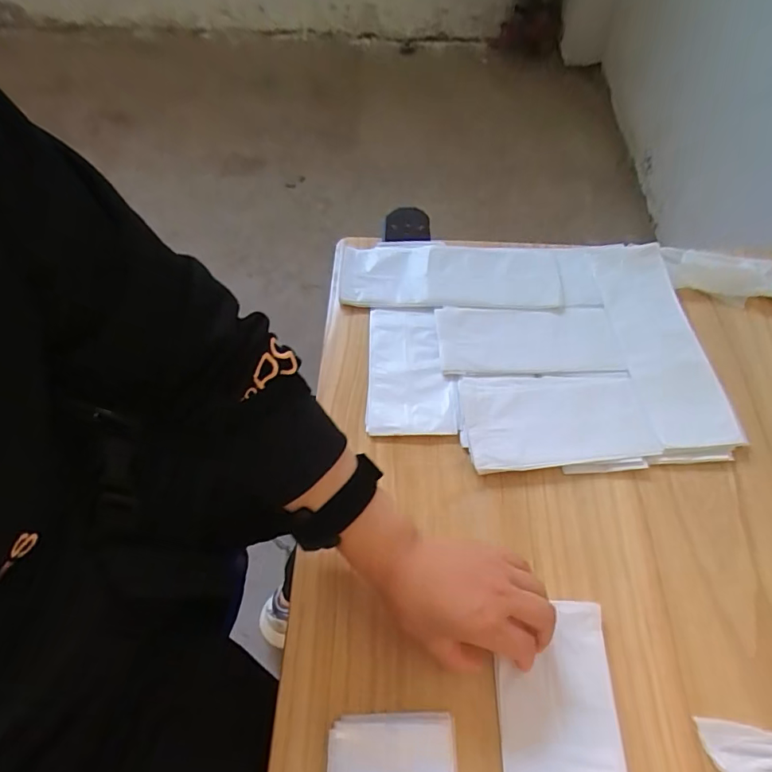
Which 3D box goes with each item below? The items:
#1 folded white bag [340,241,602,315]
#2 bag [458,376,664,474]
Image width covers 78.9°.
[{"bbox_3d":[0.096,-0.129,0.545,0.293,0.005,0.099,2,60,1],"label":"folded white bag"},{"bbox_3d":[0.161,0.031,0.448,0.178,0.010,0.098,-2,60,-1],"label":"bag"}]

